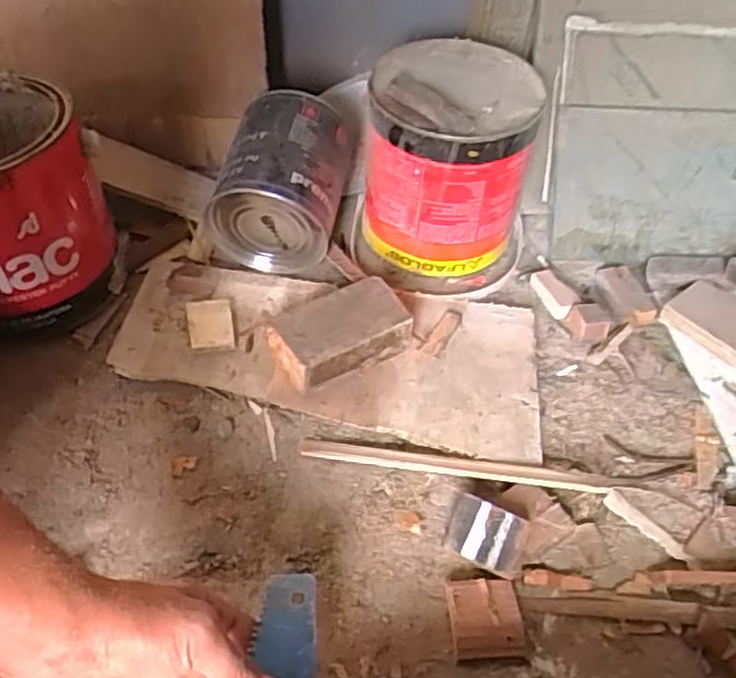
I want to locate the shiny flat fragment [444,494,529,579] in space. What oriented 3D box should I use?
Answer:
[{"bbox_3d":[0.080,0.133,0.485,0.055,0.011,0.040,22,72,24],"label":"shiny flat fragment"}]

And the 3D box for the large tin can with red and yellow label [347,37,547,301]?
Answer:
[{"bbox_3d":[0.071,-0.158,0.658,0.160,0.151,0.178,9,47,3],"label":"large tin can with red and yellow label"}]

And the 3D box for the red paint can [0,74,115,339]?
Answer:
[{"bbox_3d":[-0.295,-0.105,0.581,0.151,0.162,0.156,-10,49,-13],"label":"red paint can"}]

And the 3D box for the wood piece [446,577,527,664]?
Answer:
[{"bbox_3d":[0.075,0.177,0.453,0.047,0.013,0.047,0,47,-5],"label":"wood piece"}]

